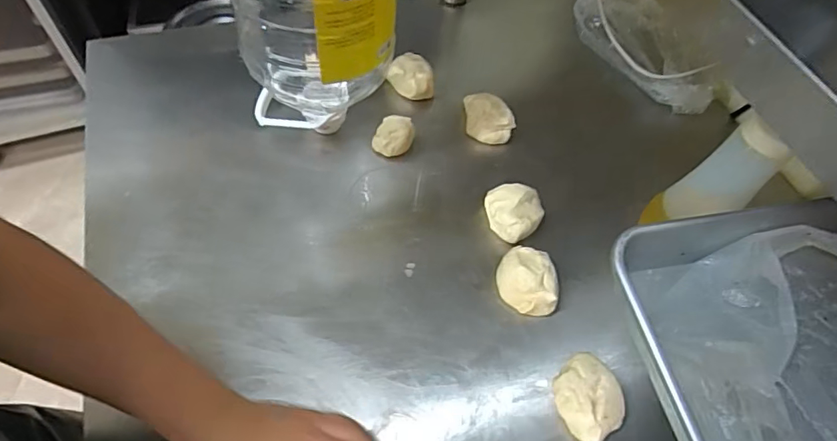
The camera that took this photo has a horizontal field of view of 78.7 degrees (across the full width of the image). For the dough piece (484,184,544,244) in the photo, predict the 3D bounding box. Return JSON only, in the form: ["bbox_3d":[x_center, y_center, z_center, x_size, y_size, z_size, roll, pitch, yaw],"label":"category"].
[{"bbox_3d":[0.104,-0.011,0.549,0.057,0.035,0.061,2,58,-4],"label":"dough piece"}]

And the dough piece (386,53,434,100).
[{"bbox_3d":[-0.008,-0.181,0.645,0.067,0.039,0.048,27,60,13],"label":"dough piece"}]

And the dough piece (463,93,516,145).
[{"bbox_3d":[0.085,-0.124,0.623,0.060,0.049,0.056,3,58,-3],"label":"dough piece"}]

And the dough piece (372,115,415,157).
[{"bbox_3d":[-0.031,-0.098,0.598,0.049,0.038,0.042,15,58,5],"label":"dough piece"}]

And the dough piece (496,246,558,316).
[{"bbox_3d":[0.107,0.060,0.508,0.064,0.037,0.058,20,58,8],"label":"dough piece"}]

